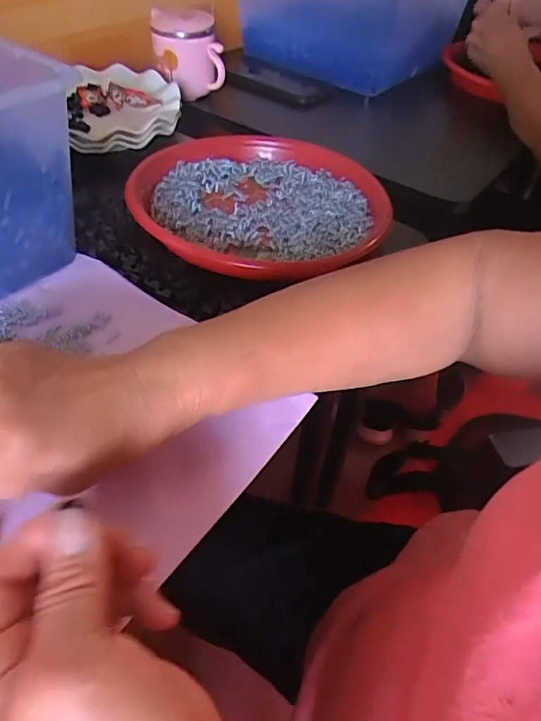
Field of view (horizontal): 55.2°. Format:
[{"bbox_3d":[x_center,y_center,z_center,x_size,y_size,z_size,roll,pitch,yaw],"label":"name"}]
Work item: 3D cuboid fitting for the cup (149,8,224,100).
[{"bbox_3d":[-0.107,-0.393,0.667,0.081,0.093,0.077,-9,46,-10],"label":"cup"}]

